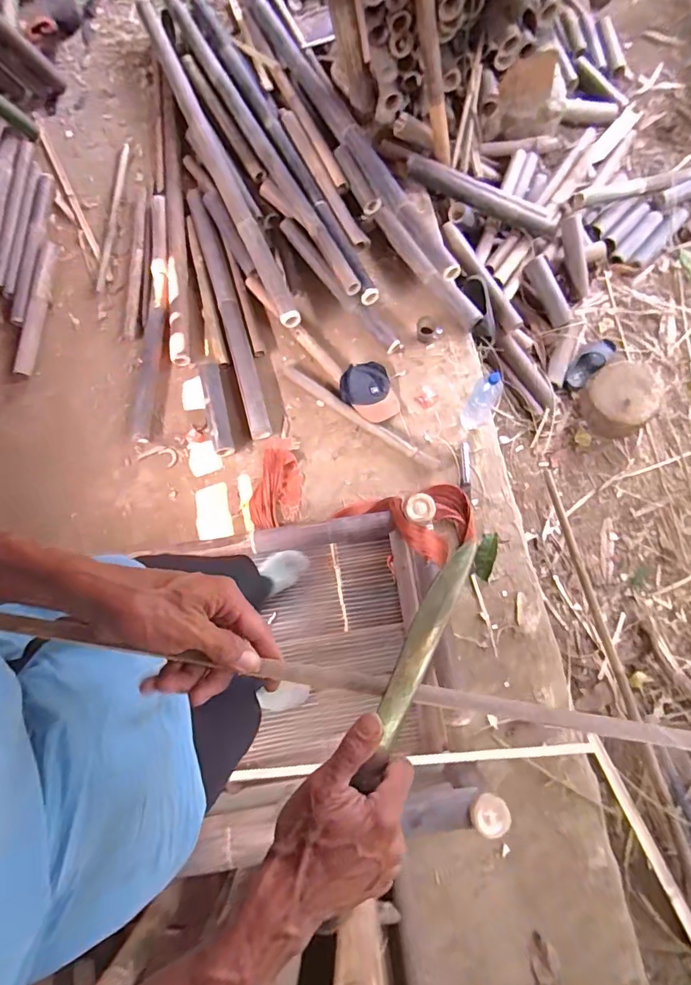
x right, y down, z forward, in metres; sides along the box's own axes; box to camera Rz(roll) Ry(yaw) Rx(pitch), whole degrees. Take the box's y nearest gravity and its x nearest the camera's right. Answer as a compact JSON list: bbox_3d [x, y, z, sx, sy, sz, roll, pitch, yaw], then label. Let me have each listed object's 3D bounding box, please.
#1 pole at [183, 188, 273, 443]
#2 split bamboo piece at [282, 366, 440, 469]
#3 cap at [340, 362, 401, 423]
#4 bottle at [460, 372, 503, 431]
[{"bbox_3d":[-0.441,-0.690,1.797,0.087,0.070,1.043,-16,78,-2],"label":"pole"},{"bbox_3d":[0.045,-0.271,1.716,0.659,0.023,0.051,33,81,8],"label":"split bamboo piece"},{"bbox_3d":[0.082,-0.358,1.710,0.192,0.069,0.224,-16,78,-2],"label":"cap"},{"bbox_3d":[0.446,-0.292,1.564,0.096,0.287,0.078,34,81,8],"label":"bottle"}]

